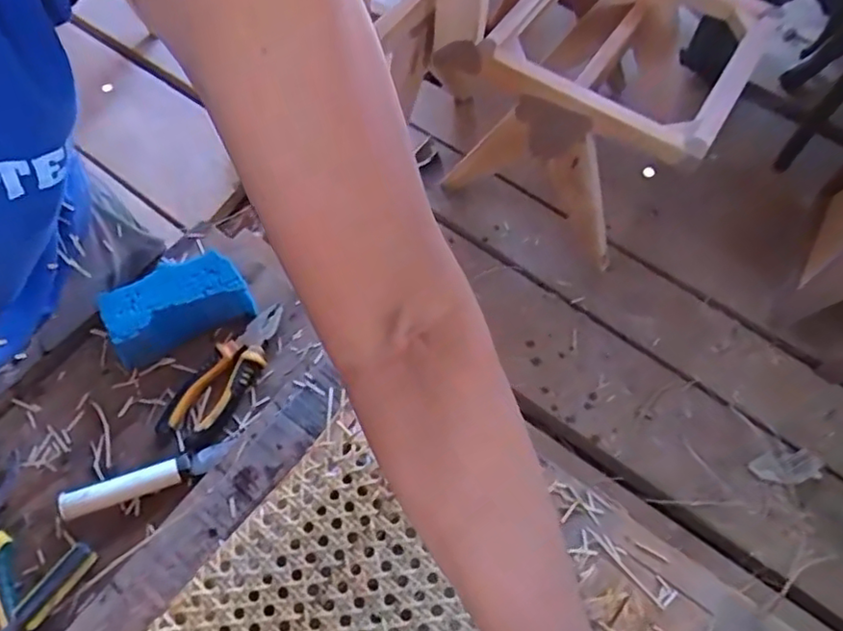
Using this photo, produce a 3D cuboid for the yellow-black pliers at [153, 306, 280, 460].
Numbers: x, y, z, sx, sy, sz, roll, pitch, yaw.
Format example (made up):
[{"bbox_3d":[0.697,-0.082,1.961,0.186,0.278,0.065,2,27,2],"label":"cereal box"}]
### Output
[{"bbox_3d":[-0.185,0.054,0.581,0.056,0.024,0.153,27,63,12],"label":"yellow-black pliers"}]

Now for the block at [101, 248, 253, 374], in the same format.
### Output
[{"bbox_3d":[-0.235,-0.007,0.585,0.130,0.052,0.070,-28,66,-17],"label":"block"}]

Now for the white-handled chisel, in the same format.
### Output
[{"bbox_3d":[-0.234,0.140,0.525,0.138,0.019,0.023,-19,64,-12],"label":"white-handled chisel"}]

